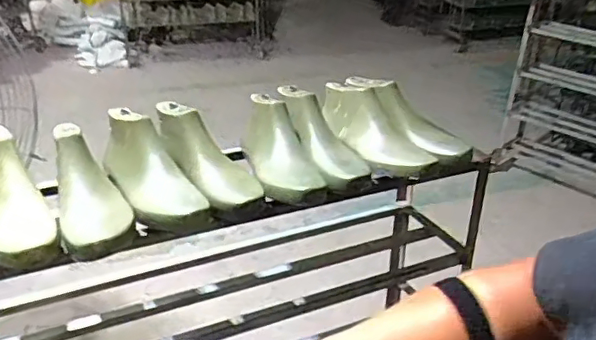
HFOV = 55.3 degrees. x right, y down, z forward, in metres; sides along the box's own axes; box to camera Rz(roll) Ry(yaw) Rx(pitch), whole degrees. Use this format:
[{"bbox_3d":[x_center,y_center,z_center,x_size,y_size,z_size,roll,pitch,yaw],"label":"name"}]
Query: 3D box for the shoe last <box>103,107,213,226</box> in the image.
[{"bbox_3d":[-0.226,-0.006,0.836,0.086,0.077,0.254,-20,55,-34],"label":"shoe last"}]

